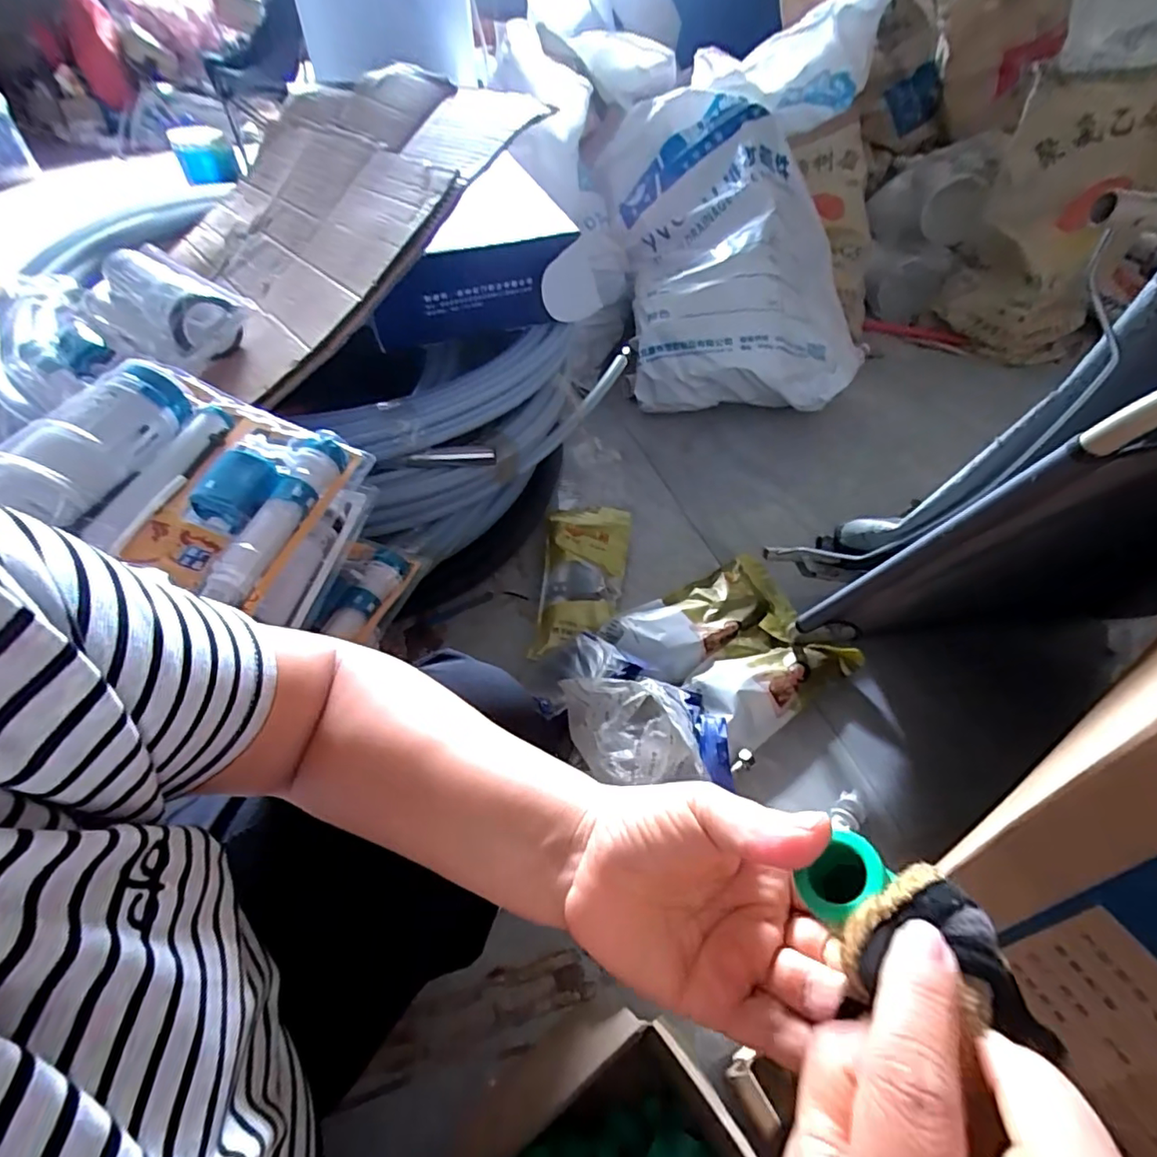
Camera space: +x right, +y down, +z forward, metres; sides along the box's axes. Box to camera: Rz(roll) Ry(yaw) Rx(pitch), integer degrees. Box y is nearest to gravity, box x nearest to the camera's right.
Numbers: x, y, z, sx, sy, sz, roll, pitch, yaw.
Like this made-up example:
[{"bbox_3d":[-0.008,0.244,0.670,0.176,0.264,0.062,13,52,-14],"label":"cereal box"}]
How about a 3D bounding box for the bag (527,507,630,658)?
[{"bbox_3d":[0.012,-0.016,1.004,0.151,0.041,0.356,4,49,3],"label":"bag"}]

